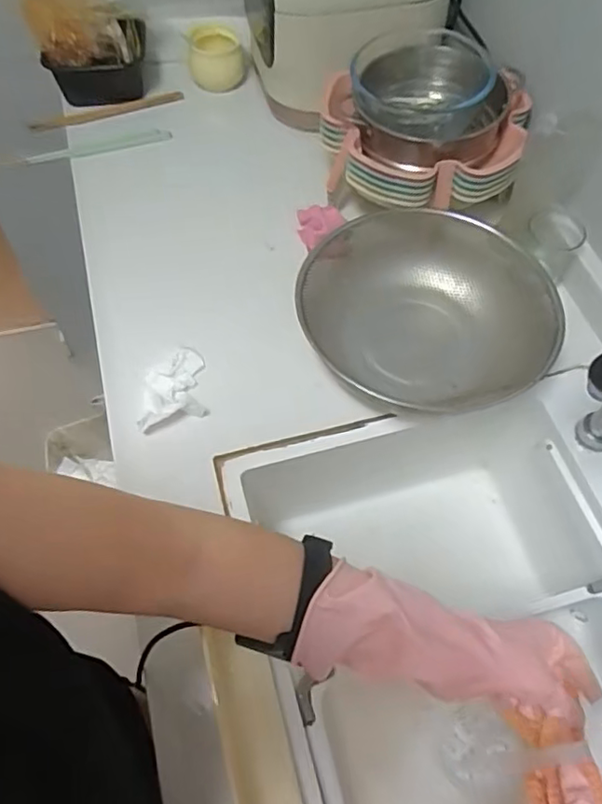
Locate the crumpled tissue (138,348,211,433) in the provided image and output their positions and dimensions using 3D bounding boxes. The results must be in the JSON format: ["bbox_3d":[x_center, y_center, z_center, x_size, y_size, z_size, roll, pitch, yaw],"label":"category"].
[{"bbox_3d":[-0.146,-0.016,0.670,0.073,0.020,0.092,-8,61,-5],"label":"crumpled tissue"}]

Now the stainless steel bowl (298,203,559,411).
[{"bbox_3d":[0.145,-0.125,0.706,0.296,0.101,0.247,17,61,9],"label":"stainless steel bowl"}]

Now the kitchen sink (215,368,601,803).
[{"bbox_3d":[0.195,0.303,0.626,0.436,0.232,0.633,-15,61,-9],"label":"kitchen sink"}]

